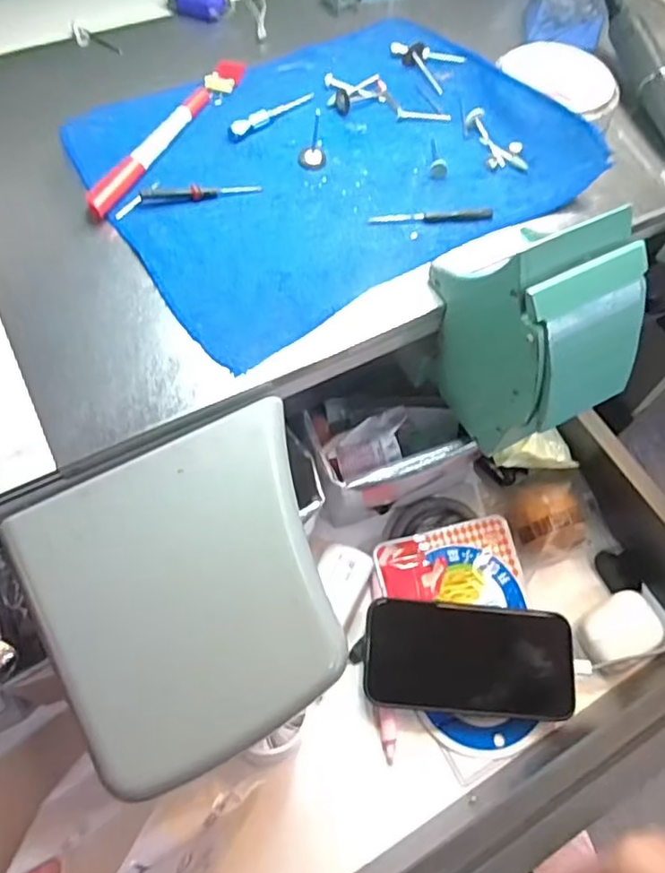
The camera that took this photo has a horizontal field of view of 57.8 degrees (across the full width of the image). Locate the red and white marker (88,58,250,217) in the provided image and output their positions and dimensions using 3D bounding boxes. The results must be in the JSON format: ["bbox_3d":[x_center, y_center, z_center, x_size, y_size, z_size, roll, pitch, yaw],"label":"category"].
[{"bbox_3d":[-0.112,-0.213,0.416,0.018,0.009,0.182,23,64,10],"label":"red and white marker"}]

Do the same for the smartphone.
[{"bbox_3d":[0.098,0.156,0.427,0.147,0.007,0.071,5,67,1],"label":"smartphone"}]

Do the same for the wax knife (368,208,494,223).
[{"bbox_3d":[0.065,-0.144,0.393,0.080,0.006,0.009,-2,62,-3],"label":"wax knife"}]

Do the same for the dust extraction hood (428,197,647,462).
[{"bbox_3d":[0.117,-0.063,0.357,0.089,0.132,0.111,-20,64,-12],"label":"dust extraction hood"}]

